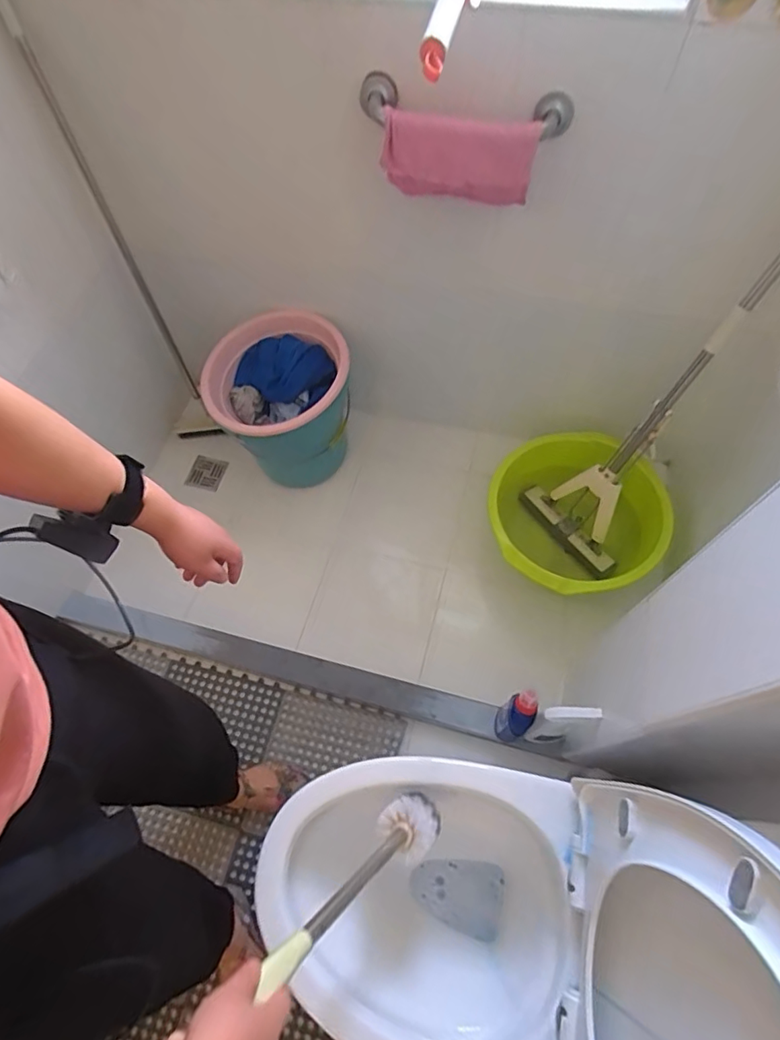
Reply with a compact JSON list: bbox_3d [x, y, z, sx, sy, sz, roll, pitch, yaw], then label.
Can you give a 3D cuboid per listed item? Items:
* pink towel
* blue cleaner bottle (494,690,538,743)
[{"bbox_3d":[0.106,-0.565,0.843,0.240,0.125,0.047,11,64,8],"label":"pink towel"},{"bbox_3d":[0.238,0.381,1.024,0.048,0.237,0.072,9,64,7],"label":"blue cleaner bottle"}]

